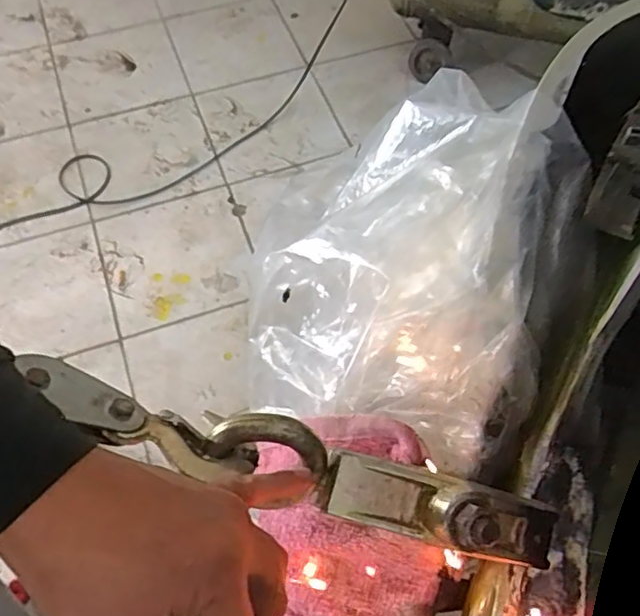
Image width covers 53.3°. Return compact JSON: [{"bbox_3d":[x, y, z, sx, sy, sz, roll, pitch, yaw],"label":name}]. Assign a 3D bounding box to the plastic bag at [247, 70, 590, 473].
[{"bbox_3d":[0.060,-0.032,0.489,0.225,0.125,0.261,15,61,8],"label":"plastic bag"}]

